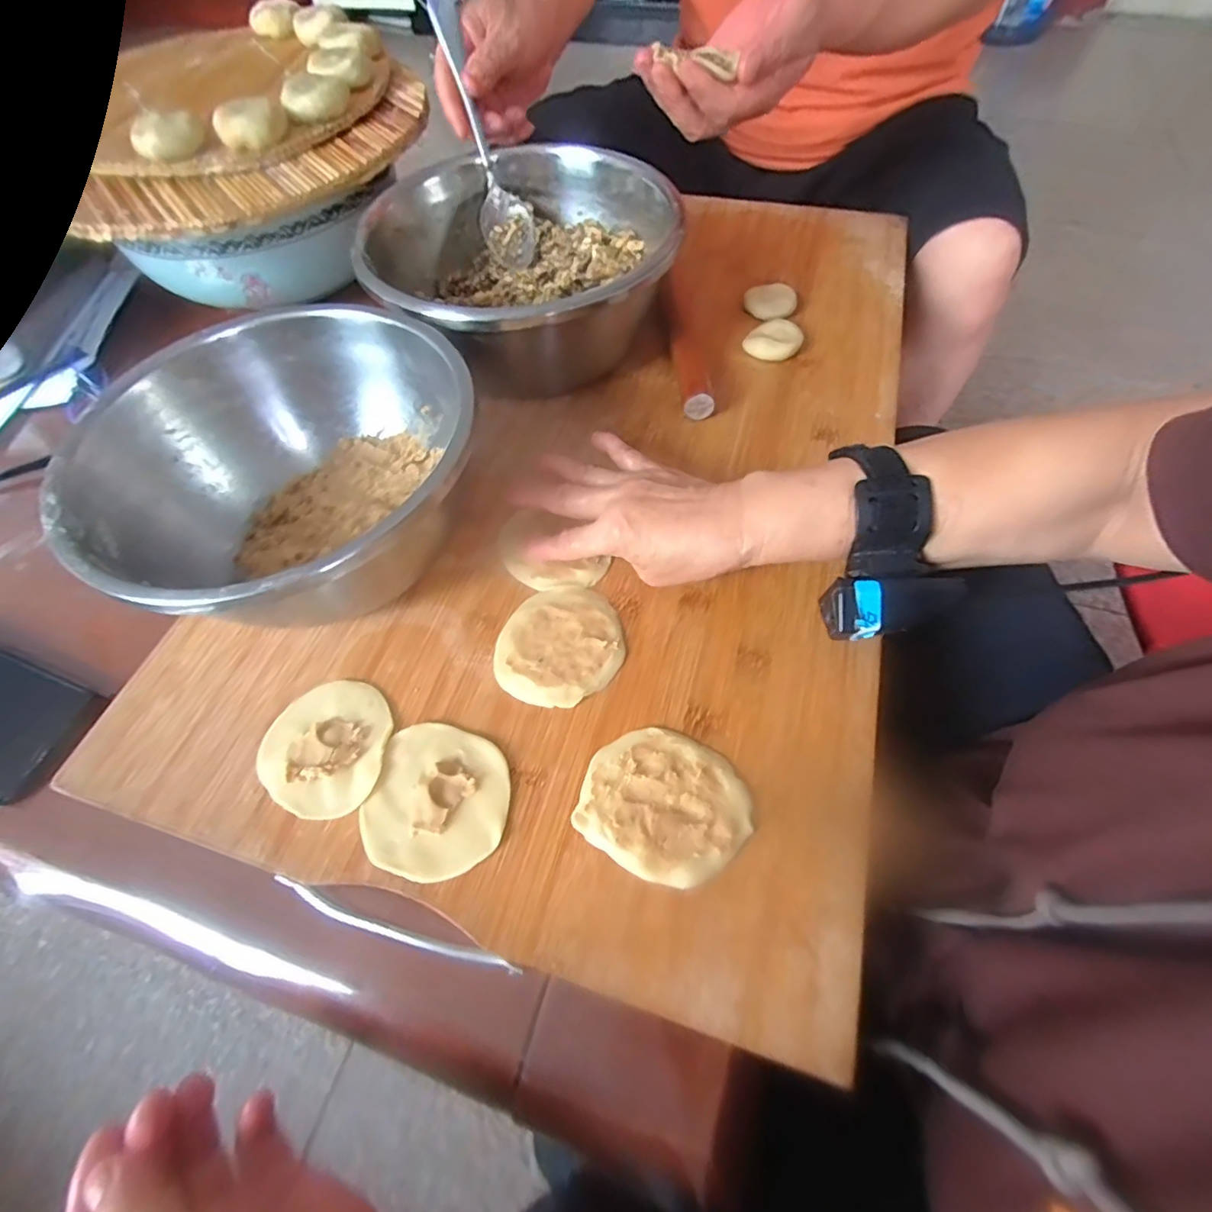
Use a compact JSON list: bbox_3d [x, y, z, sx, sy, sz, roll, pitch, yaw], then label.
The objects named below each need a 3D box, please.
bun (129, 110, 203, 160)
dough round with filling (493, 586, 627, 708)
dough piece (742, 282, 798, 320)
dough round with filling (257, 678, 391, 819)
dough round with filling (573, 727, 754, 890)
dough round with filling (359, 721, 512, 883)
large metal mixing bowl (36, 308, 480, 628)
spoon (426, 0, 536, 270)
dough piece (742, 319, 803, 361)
[{"bbox_3d":[-0.349,-0.373,0.439,0.051,0.022,0.031,-18,61,-9],"label":"bun"},{"bbox_3d":[-0.027,0.024,0.347,0.073,0.006,0.082,30,65,18],"label":"dough round with filling"},{"bbox_3d":[0.156,-0.286,0.519,0.049,0.009,0.046,-1,60,1],"label":"dough piece"},{"bbox_3d":[-0.162,0.079,0.319,0.071,0.010,0.076,-1,60,1],"label":"dough round with filling"},{"bbox_3d":[0.032,0.105,0.297,0.085,0.007,0.073,24,63,15],"label":"dough round with filling"},{"bbox_3d":[-0.092,0.105,0.302,0.077,0.007,0.077,-1,60,1],"label":"dough round with filling"},{"bbox_3d":[-0.197,-0.078,0.362,0.218,0.101,0.231,3,60,3],"label":"large metal mixing bowl"},{"bbox_3d":[-0.107,-0.401,0.476,0.043,0.200,0.025,-22,23,-11],"label":"spoon"},{"bbox_3d":[0.147,-0.233,0.485,0.047,0.012,0.041,16,61,11],"label":"dough piece"}]

